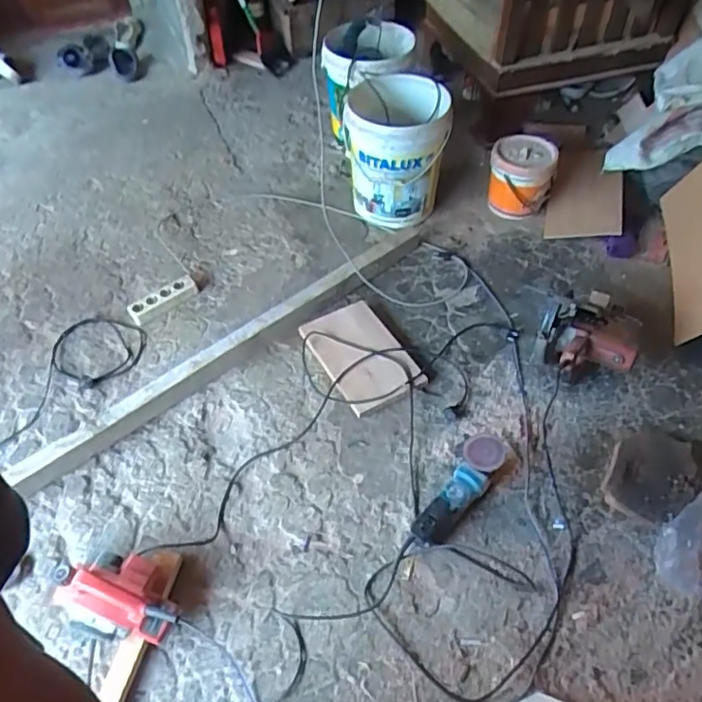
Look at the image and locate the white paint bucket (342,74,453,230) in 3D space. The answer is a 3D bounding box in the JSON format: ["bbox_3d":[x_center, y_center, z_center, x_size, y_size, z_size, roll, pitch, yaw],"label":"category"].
[{"bbox_3d":[0.145,-0.628,1.880,0.294,0.379,0.375,3,52,5],"label":"white paint bucket"}]

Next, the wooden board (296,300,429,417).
[{"bbox_3d":[0.022,0.006,1.580,0.197,0.031,0.316,-30,60,-9],"label":"wooden board"}]

